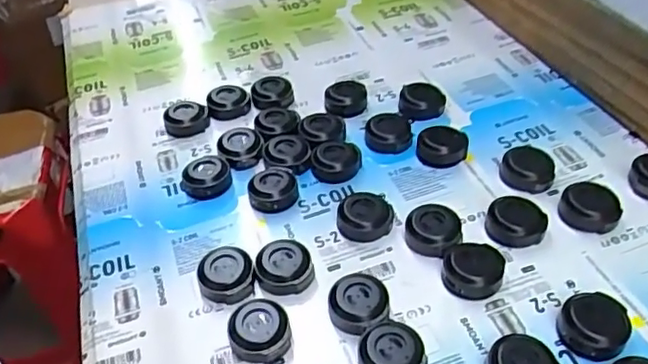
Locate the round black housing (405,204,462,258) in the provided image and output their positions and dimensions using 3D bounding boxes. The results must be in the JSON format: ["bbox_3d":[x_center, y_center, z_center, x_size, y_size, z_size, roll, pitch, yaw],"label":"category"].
[{"bbox_3d":[0.059,0.027,0.320,0.029,0.017,0.029,-4,44,4],"label":"round black housing"}]

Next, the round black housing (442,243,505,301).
[{"bbox_3d":[0.076,0.045,0.302,0.030,0.009,0.029,-4,44,4],"label":"round black housing"}]

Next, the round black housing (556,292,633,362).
[{"bbox_3d":[0.124,0.066,0.273,0.028,0.012,0.030,-4,44,4],"label":"round black housing"}]

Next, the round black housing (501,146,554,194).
[{"bbox_3d":[0.120,-0.006,0.351,0.030,0.010,0.034,7,45,14],"label":"round black housing"}]

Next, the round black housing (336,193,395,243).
[{"bbox_3d":[0.023,0.018,0.335,0.031,0.017,0.026,-2,44,5],"label":"round black housing"}]

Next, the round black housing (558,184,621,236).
[{"bbox_3d":[0.145,0.014,0.324,0.030,0.013,0.024,23,51,28],"label":"round black housing"}]

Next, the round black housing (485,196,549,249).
[{"bbox_3d":[0.105,0.021,0.323,0.031,0.009,0.025,14,47,21],"label":"round black housing"}]

